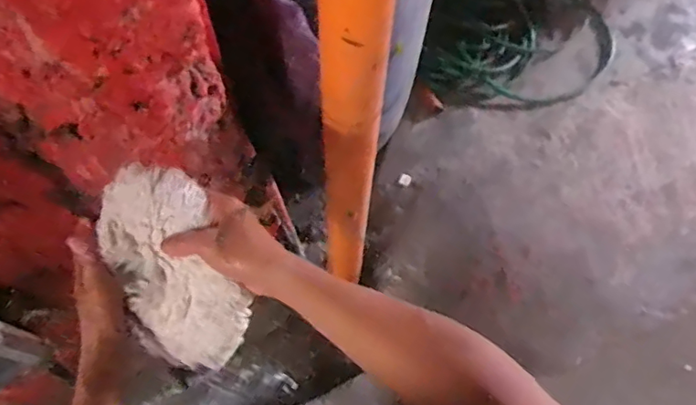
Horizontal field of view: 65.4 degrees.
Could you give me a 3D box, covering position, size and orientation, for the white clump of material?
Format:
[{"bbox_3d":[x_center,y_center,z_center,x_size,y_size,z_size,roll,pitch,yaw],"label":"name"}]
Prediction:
[{"bbox_3d":[-0.188,0.068,0.590,0.159,0.060,0.236,-23,90,24],"label":"white clump of material"}]

